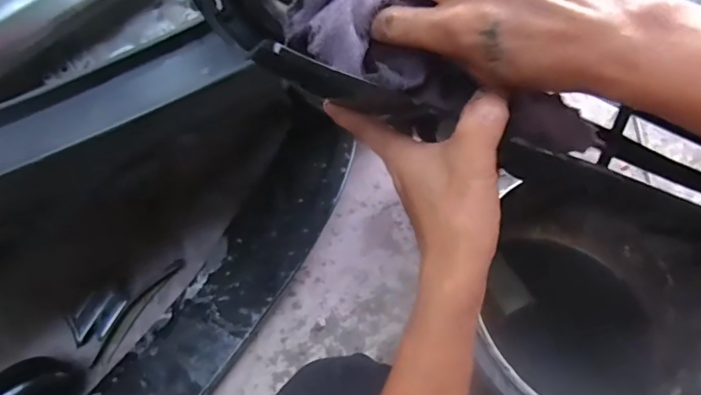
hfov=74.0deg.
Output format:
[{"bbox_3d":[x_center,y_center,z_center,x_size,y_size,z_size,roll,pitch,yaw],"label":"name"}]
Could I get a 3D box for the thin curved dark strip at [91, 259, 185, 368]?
[{"bbox_3d":[-0.407,0.211,0.892,0.039,0.027,0.234,21,60,17],"label":"thin curved dark strip"}]

